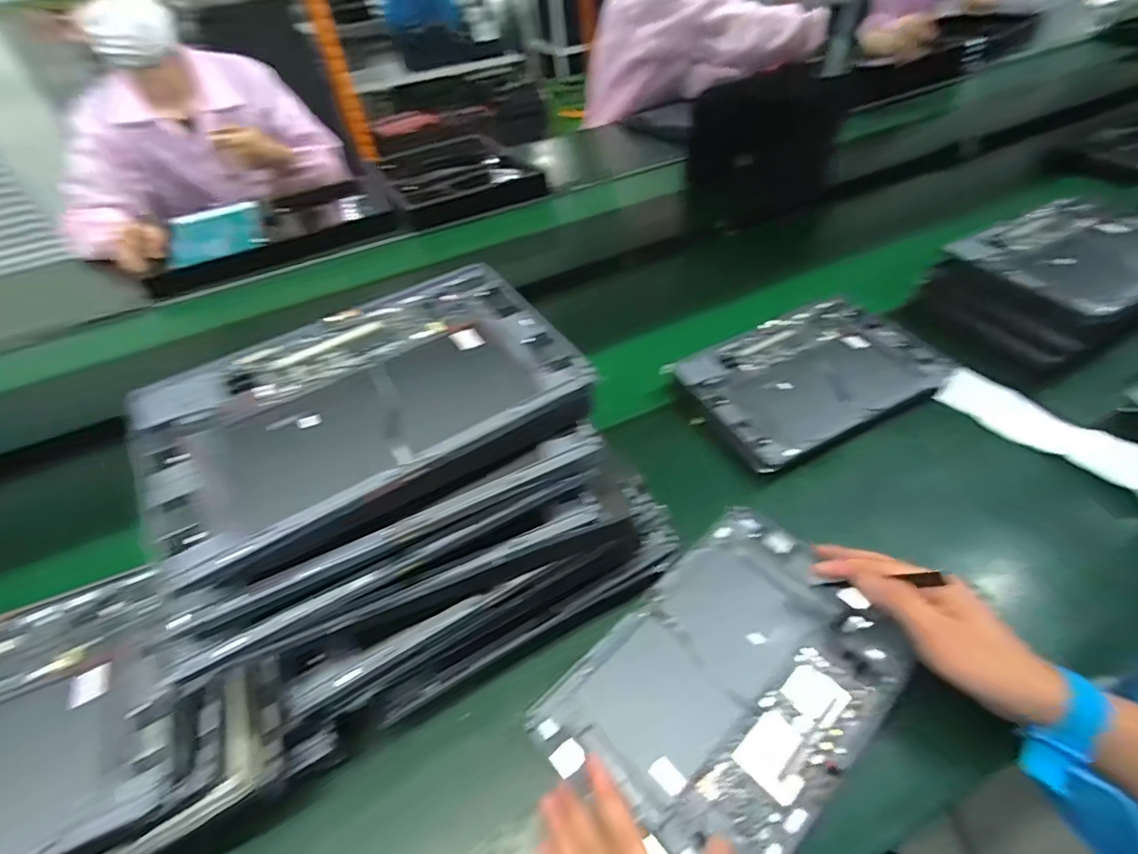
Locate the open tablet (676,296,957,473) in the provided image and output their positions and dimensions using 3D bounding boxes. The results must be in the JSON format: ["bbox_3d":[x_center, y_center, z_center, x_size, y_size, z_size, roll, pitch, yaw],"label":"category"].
[{"bbox_3d":[0.261,-0.056,0.593,0.261,0.032,0.171,-26,53,-13],"label":"open tablet"}]

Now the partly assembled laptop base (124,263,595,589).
[{"bbox_3d":[-0.132,-0.020,0.349,0.252,0.027,0.169,-26,55,-19],"label":"partly assembled laptop base"}]

